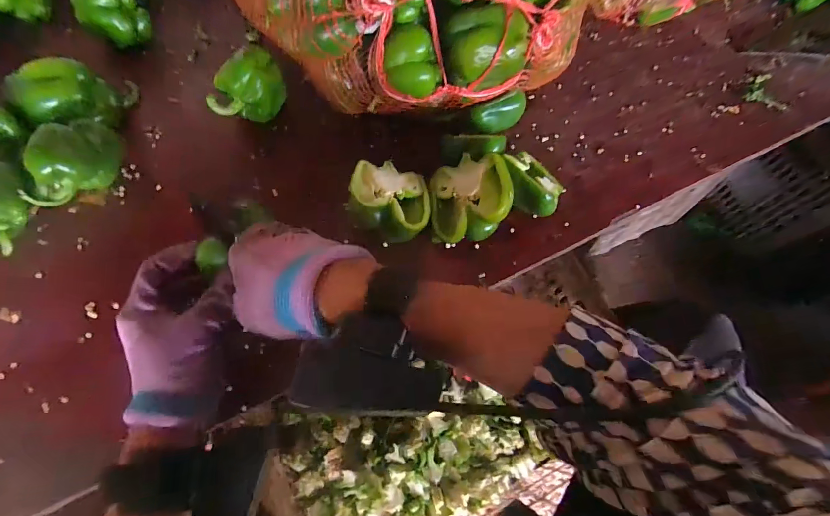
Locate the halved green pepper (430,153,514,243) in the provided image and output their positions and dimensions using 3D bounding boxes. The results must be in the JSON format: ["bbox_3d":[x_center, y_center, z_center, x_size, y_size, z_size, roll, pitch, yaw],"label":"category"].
[{"bbox_3d":[0.053,-0.058,0.383,0.066,0.068,0.072,-2,65,-5],"label":"halved green pepper"}]

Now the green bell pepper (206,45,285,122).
[{"bbox_3d":[-0.179,-0.184,0.434,0.060,0.063,0.086,30,66,10],"label":"green bell pepper"}]

